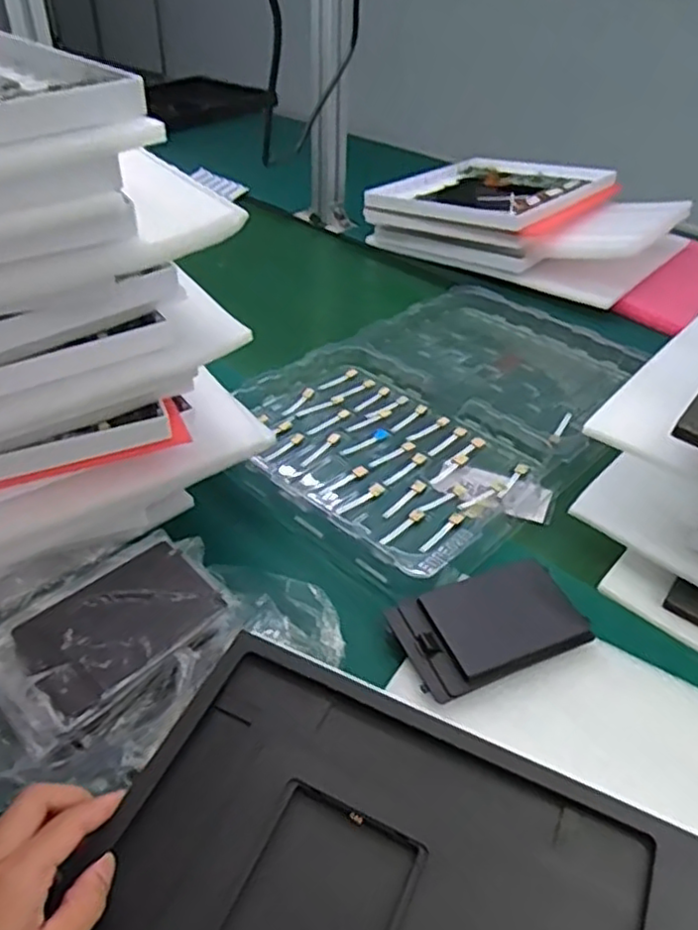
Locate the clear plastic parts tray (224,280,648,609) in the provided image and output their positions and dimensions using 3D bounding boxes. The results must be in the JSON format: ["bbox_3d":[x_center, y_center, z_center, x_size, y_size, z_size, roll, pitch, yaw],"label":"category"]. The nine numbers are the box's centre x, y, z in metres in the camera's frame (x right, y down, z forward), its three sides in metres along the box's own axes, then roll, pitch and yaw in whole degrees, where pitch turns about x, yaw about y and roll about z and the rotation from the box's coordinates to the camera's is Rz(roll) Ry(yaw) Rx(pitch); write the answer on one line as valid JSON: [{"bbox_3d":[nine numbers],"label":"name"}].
[{"bbox_3d":[0.109,-0.066,0.724,0.478,0.033,0.307,-30,50,-35],"label":"clear plastic parts tray"}]

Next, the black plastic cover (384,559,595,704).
[{"bbox_3d":[0.101,0.114,0.492,0.129,0.018,0.077,-14,42,-18],"label":"black plastic cover"}]

